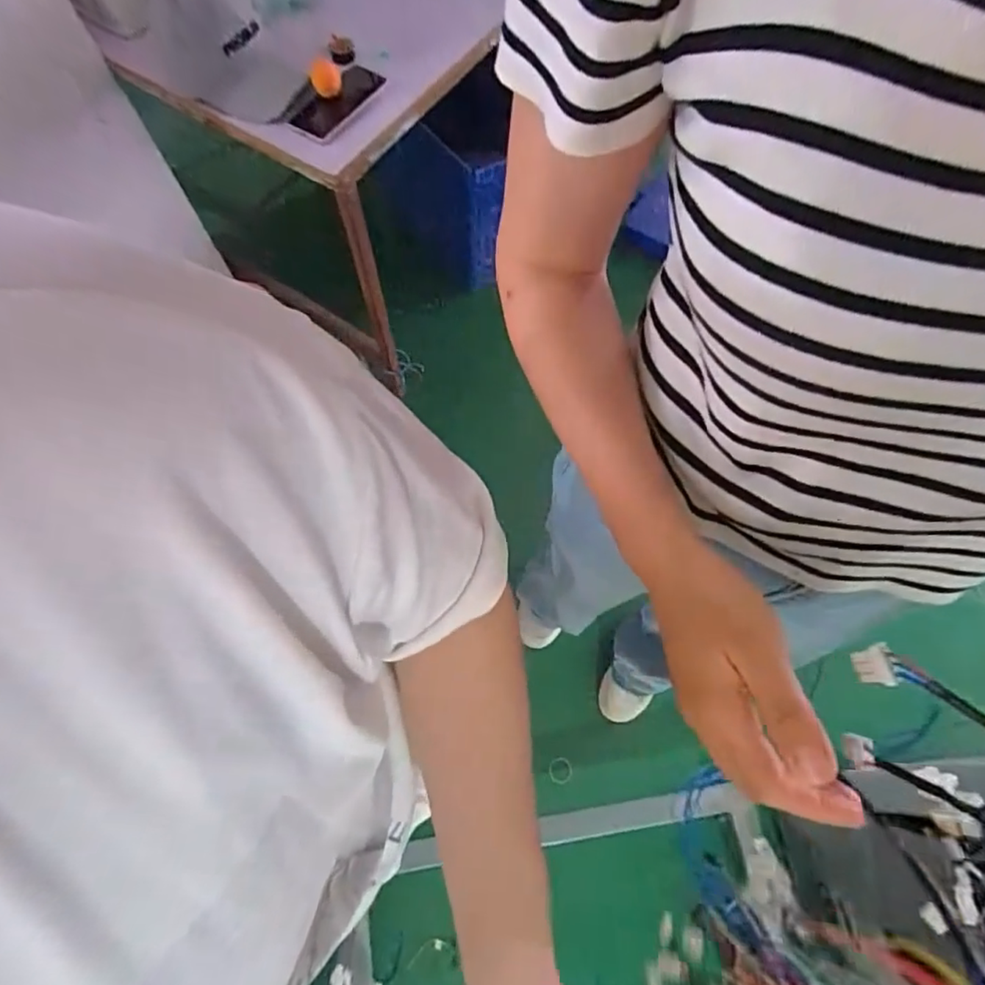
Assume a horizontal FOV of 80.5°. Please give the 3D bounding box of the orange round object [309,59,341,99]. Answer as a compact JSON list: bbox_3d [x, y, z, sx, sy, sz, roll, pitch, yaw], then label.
[{"bbox_3d":[-0.246,-0.614,0.856,0.044,0.041,0.036,-16,71,-6],"label":"orange round object"}]

